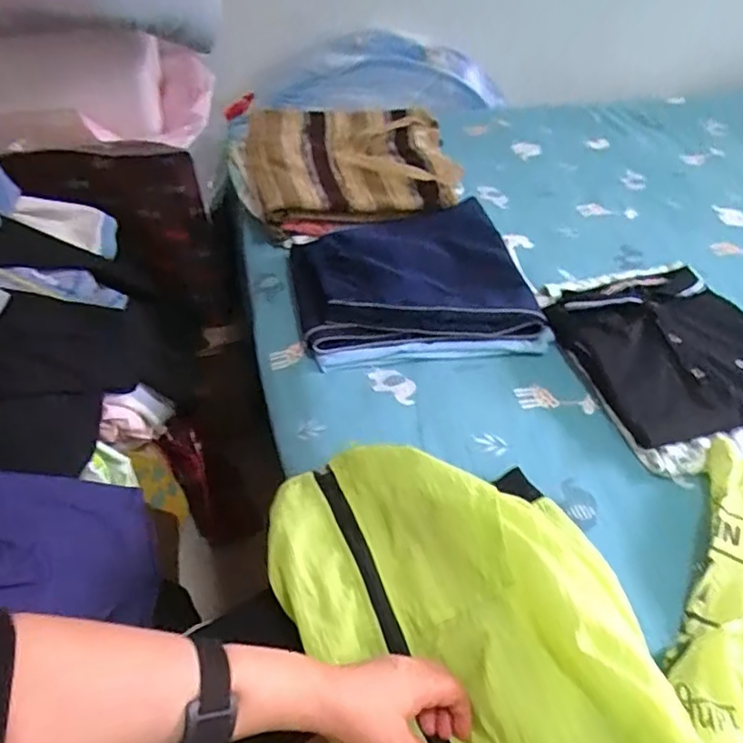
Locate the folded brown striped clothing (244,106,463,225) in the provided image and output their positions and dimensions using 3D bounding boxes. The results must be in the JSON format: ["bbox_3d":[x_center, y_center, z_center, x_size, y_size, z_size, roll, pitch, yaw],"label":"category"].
[{"bbox_3d":[-0.030,-0.308,0.895,0.291,0.086,0.194,-5,46,-8],"label":"folded brown striped clothing"}]

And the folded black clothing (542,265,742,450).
[{"bbox_3d":[0.367,-0.029,0.743,0.240,0.052,0.231,-12,47,-14],"label":"folded black clothing"}]

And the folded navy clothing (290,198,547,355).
[{"bbox_3d":[0.052,-0.120,0.805,0.285,0.083,0.221,-7,46,-9],"label":"folded navy clothing"}]

